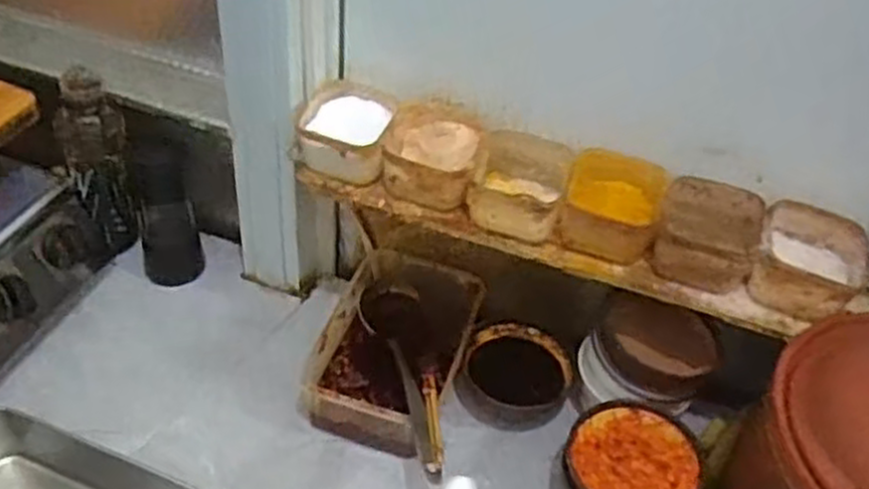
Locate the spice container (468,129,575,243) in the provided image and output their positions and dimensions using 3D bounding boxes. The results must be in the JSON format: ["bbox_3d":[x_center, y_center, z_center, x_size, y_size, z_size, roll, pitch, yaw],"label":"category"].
[{"bbox_3d":[0.076,-0.053,0.698,0.080,0.047,0.092,15,44,9],"label":"spice container"}]

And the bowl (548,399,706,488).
[{"bbox_3d":[0.166,0.208,0.704,0.115,0.076,0.121,3,44,-3],"label":"bowl"}]

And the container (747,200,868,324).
[{"bbox_3d":[0.303,0.013,0.644,0.085,0.049,0.081,23,46,17],"label":"container"}]

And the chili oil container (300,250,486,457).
[{"bbox_3d":[-0.039,0.103,0.800,0.139,0.067,0.213,15,44,9],"label":"chili oil container"}]

